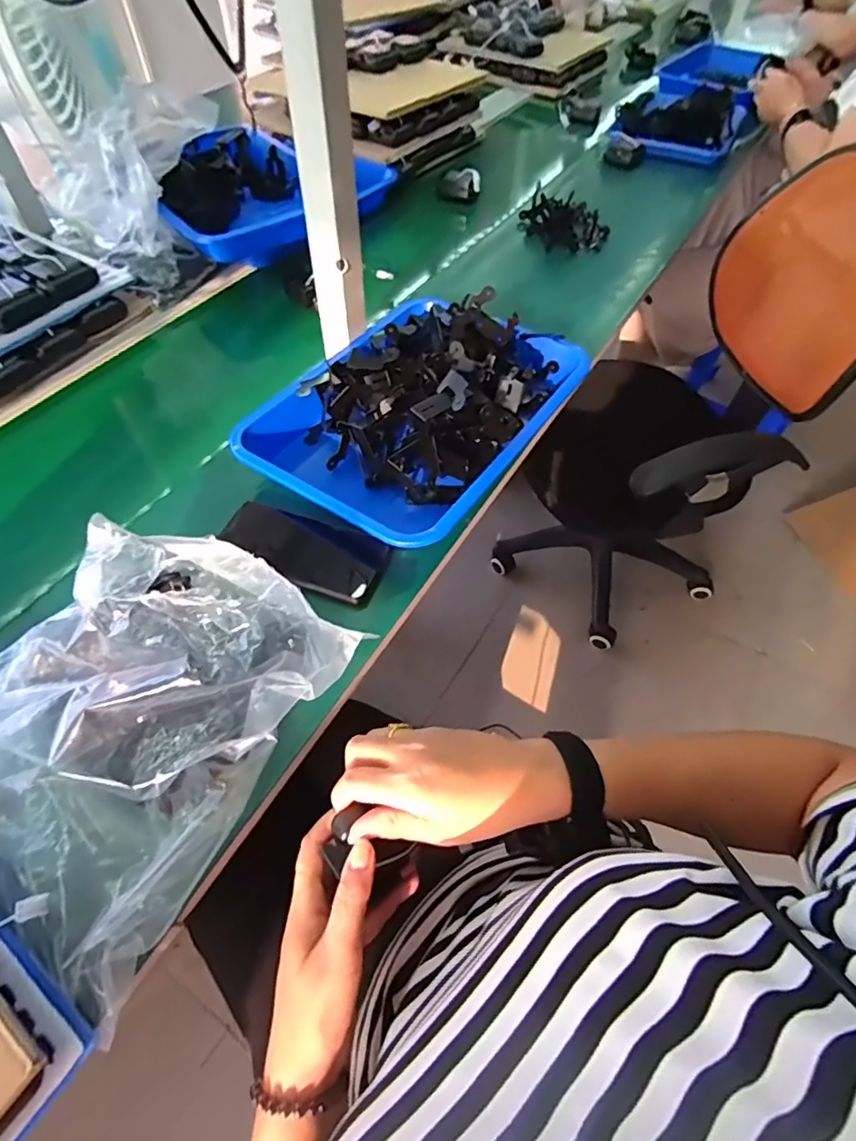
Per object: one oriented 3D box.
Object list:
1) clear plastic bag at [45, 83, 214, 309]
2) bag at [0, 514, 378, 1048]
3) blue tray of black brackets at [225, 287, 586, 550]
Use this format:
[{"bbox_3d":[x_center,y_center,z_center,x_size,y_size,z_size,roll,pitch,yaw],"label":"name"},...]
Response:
[{"bbox_3d":[-0.383,-0.520,0.745,0.121,0.195,0.229,19,57,11],"label":"clear plastic bag"},{"bbox_3d":[-0.225,0.081,0.395,0.259,0.104,0.283,31,60,18],"label":"bag"},{"bbox_3d":[-0.012,-0.191,0.599,0.272,0.103,0.358,32,60,19],"label":"blue tray of black brackets"}]

